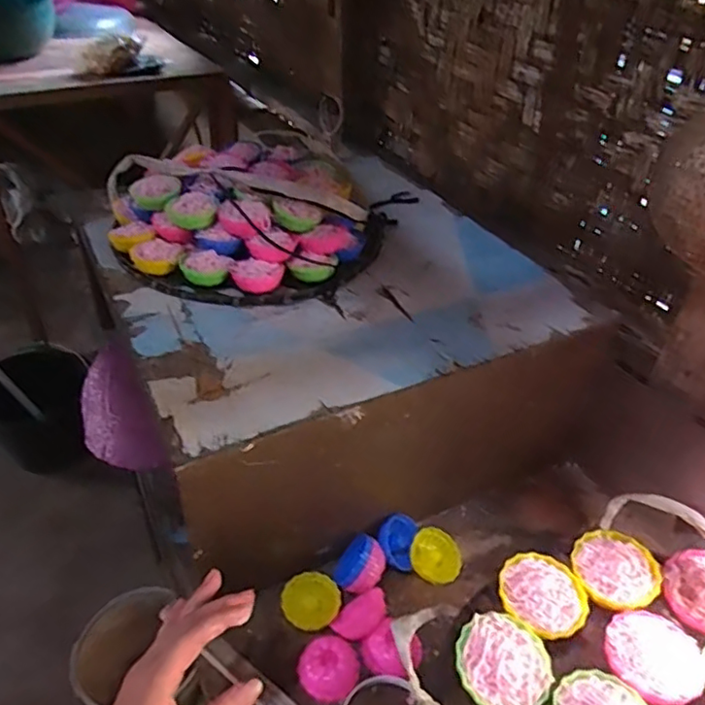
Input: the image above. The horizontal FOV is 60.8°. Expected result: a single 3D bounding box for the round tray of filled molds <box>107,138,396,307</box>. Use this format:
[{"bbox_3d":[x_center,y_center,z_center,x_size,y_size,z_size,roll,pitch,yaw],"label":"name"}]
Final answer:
[{"bbox_3d":[-0.125,-0.179,0.780,0.334,0.097,0.309,2,37,-1],"label":"round tray of filled molds"}]

